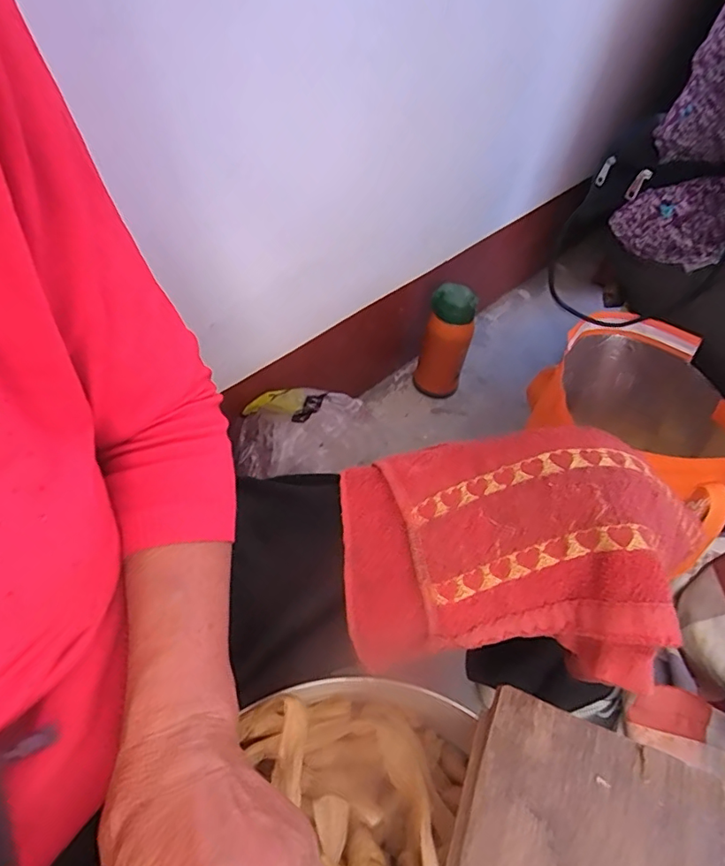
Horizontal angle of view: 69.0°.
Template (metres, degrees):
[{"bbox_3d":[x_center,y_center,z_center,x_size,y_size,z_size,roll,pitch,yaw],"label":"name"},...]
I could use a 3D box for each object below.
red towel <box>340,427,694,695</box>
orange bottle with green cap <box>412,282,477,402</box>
[{"bbox_3d":[0.085,0.071,0.322,0.205,0.056,0.146,-2,77,19],"label":"red towel"},{"bbox_3d":[0.142,-0.160,0.897,0.080,0.207,0.090,16,51,7],"label":"orange bottle with green cap"}]

